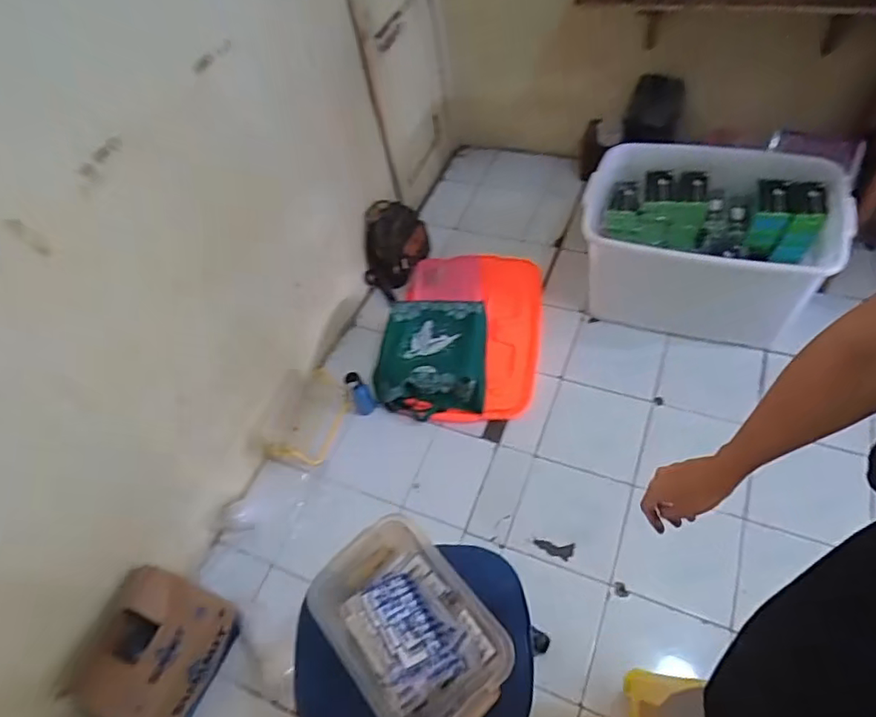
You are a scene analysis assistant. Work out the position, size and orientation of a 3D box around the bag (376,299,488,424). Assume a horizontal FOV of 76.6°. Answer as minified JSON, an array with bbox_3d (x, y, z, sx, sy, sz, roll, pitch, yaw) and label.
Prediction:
[{"bbox_3d":[-0.021,-0.001,1.846,0.355,0.052,0.393,5,80,-3],"label":"bag"}]

